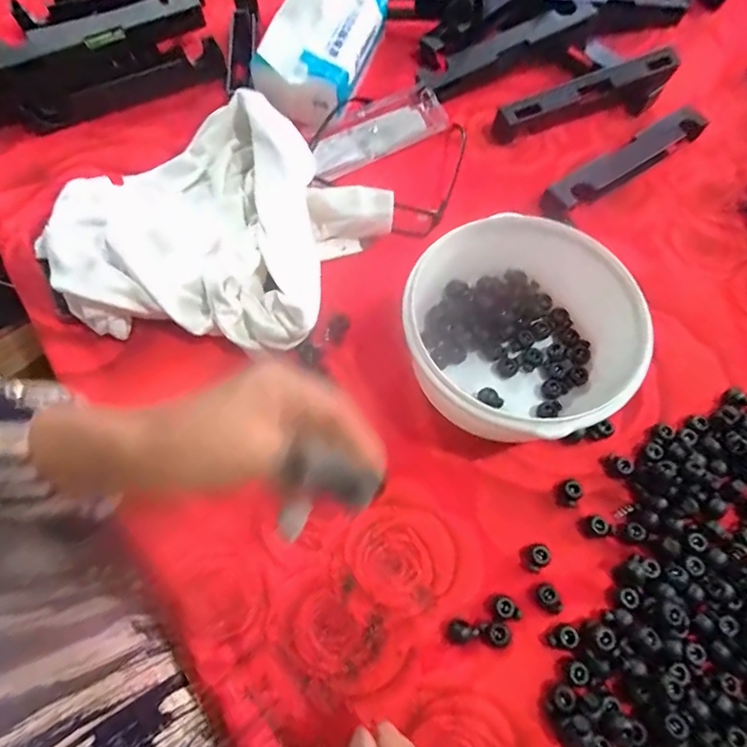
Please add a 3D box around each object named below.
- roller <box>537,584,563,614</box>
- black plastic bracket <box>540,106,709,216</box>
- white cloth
[{"bbox_3d":[0.116,0.148,0.323,0.012,0.011,0.017,-25,71,-12],"label":"roller"},{"bbox_3d":[0.241,-0.202,0.470,0.199,0.031,0.028,-33,72,-15],"label":"black plastic bracket"},{"bbox_3d":[-0.143,-0.135,0.411,0.221,0.043,0.222,9,67,2],"label":"white cloth"}]

